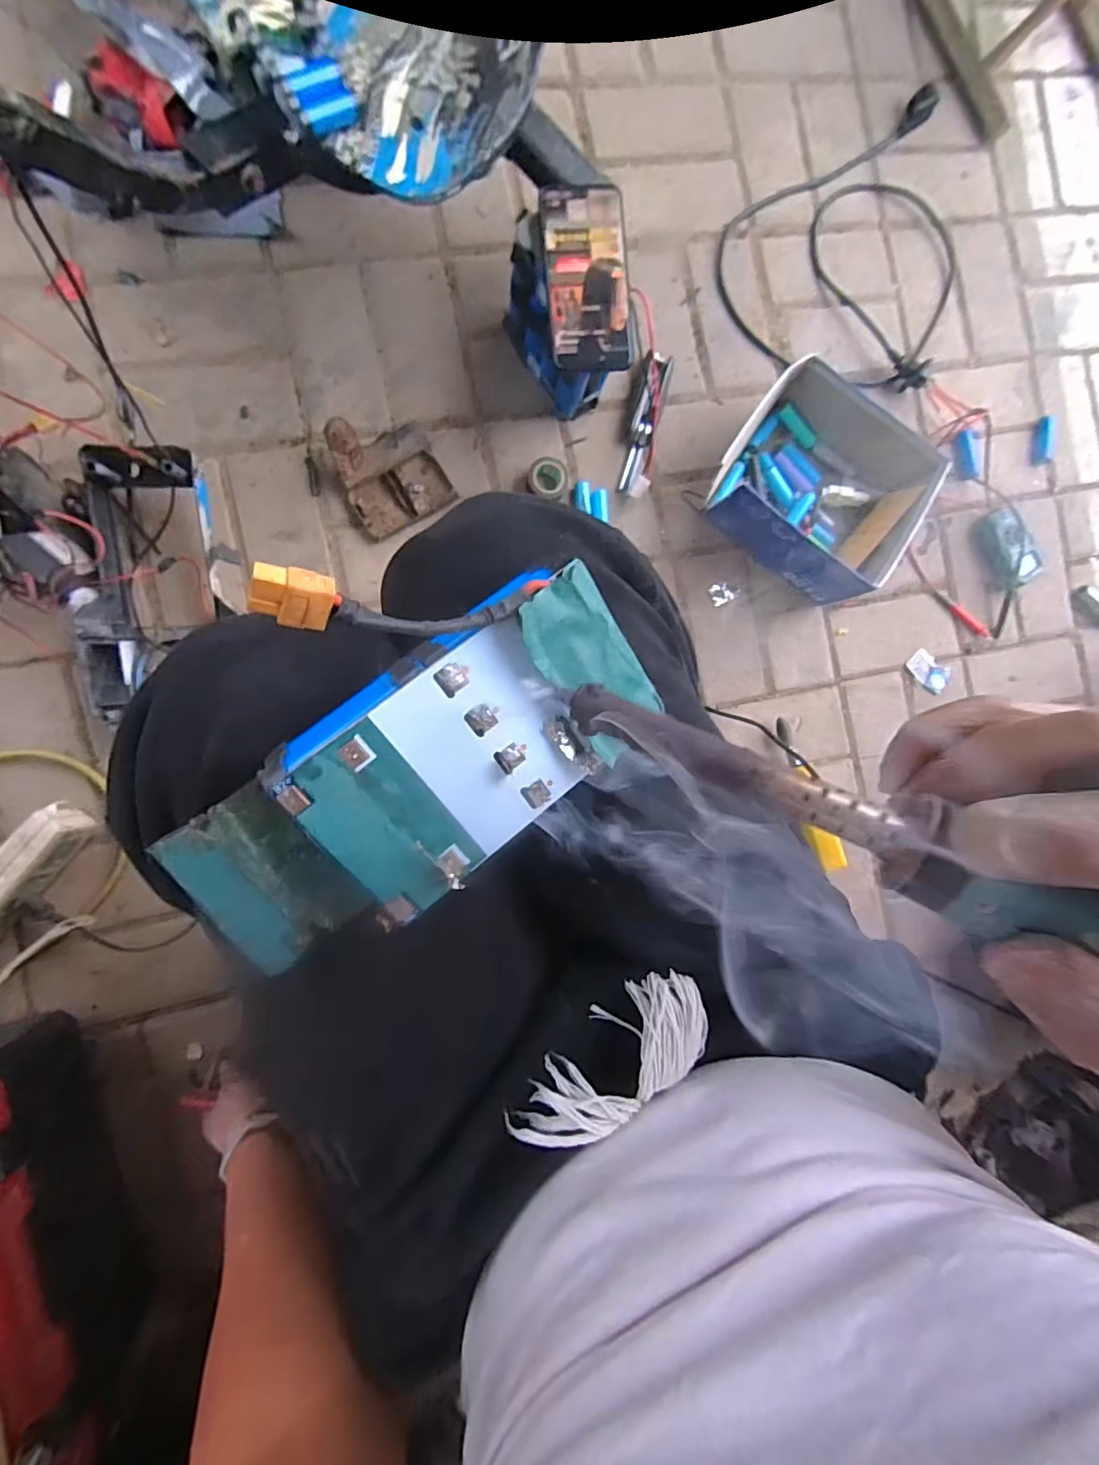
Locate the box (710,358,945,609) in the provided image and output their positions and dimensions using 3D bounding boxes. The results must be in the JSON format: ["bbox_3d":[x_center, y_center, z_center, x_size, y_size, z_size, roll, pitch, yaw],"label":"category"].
[{"bbox_3d":[0.323,-0.298,0.681,0.226,0.108,0.212,34,85,-9],"label":"box"}]

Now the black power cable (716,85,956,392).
[{"bbox_3d":[0.433,-0.616,0.738,0.396,0.029,0.310,-38,97,-7],"label":"black power cable"}]

